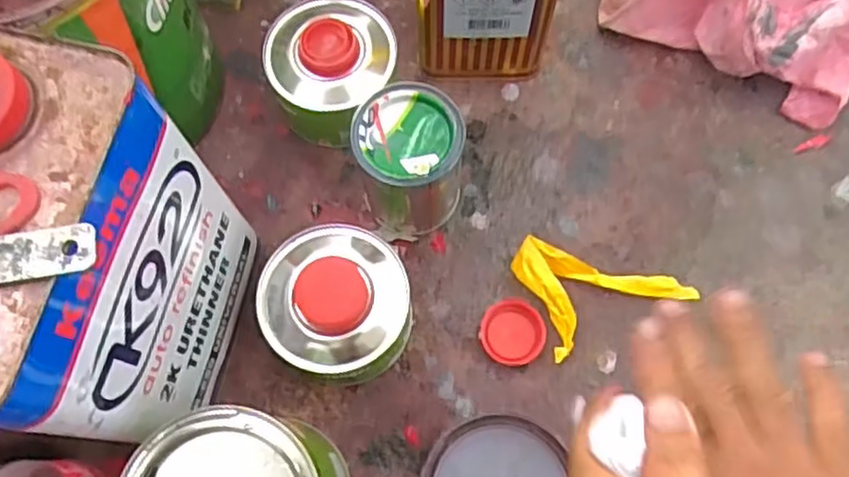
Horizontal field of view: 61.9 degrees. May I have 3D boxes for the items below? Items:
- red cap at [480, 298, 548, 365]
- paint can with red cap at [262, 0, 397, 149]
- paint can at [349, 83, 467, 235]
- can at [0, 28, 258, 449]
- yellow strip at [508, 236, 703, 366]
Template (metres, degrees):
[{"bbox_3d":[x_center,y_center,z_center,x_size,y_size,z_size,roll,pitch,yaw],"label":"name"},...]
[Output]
[{"bbox_3d":[0.065,0.069,0.519,0.046,0.014,0.045,14,73,6],"label":"red cap"},{"bbox_3d":[-0.071,-0.137,0.552,0.094,0.078,0.100,0,72,1],"label":"paint can with red cap"},{"bbox_3d":[-0.010,-0.053,0.514,0.073,0.097,0.078,0,72,1],"label":"paint can"},{"bbox_3d":[-0.190,0.017,0.385,0.114,0.212,0.184,14,73,6],"label":"can"},{"bbox_3d":[0.131,0.027,0.525,0.114,0.021,0.086,-25,73,-7],"label":"yellow strip"}]

